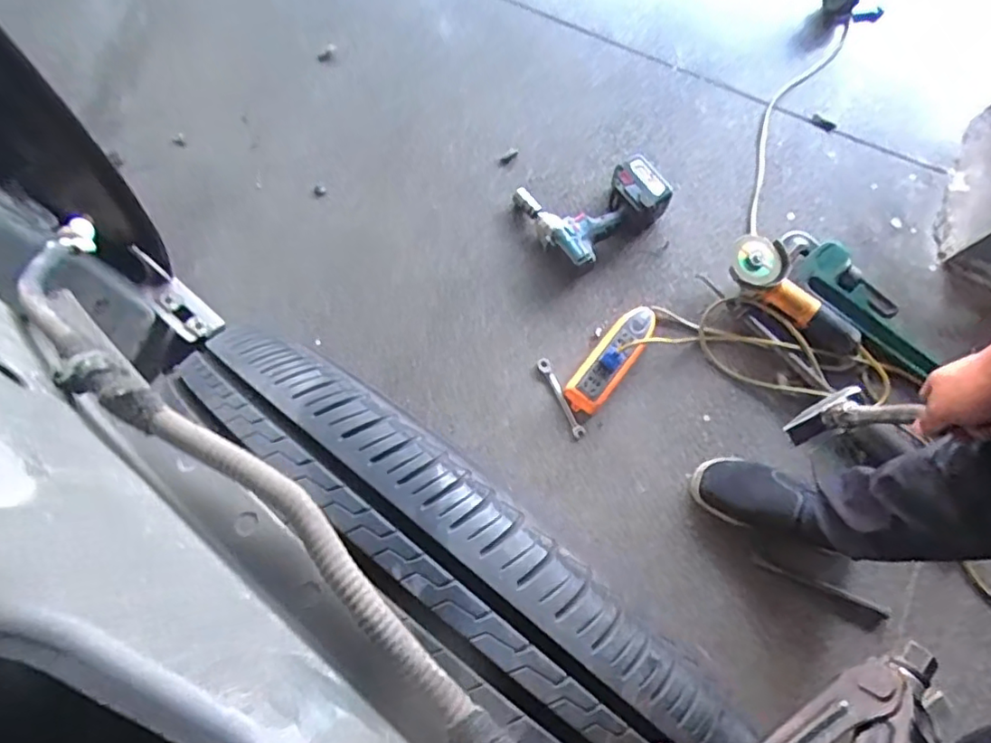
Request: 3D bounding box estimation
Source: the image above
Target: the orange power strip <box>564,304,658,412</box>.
[{"bbox_3d":[0.214,-0.027,1.082,0.075,0.053,0.234,37,76,8],"label":"orange power strip"}]

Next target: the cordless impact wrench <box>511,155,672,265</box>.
[{"bbox_3d":[0.192,-0.318,1.150,0.257,0.075,0.198,-25,76,-9],"label":"cordless impact wrench"}]

